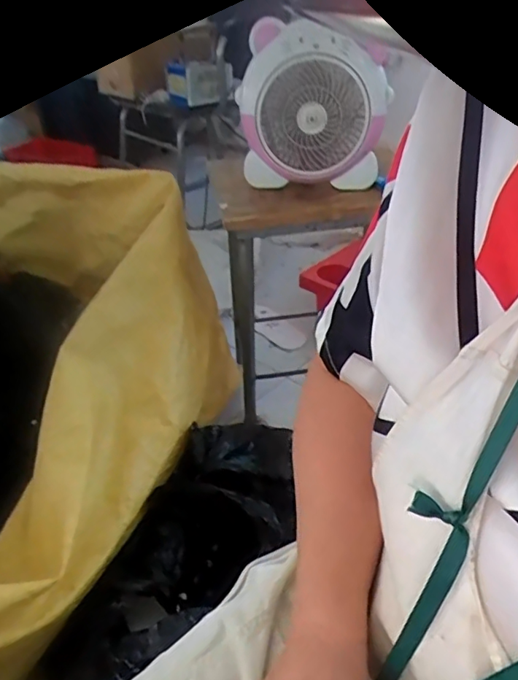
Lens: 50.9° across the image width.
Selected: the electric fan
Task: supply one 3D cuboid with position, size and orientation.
[{"bbox_3d":[0.092,-0.402,0.941,0.240,0.243,0.116,2,36,4],"label":"electric fan"}]

